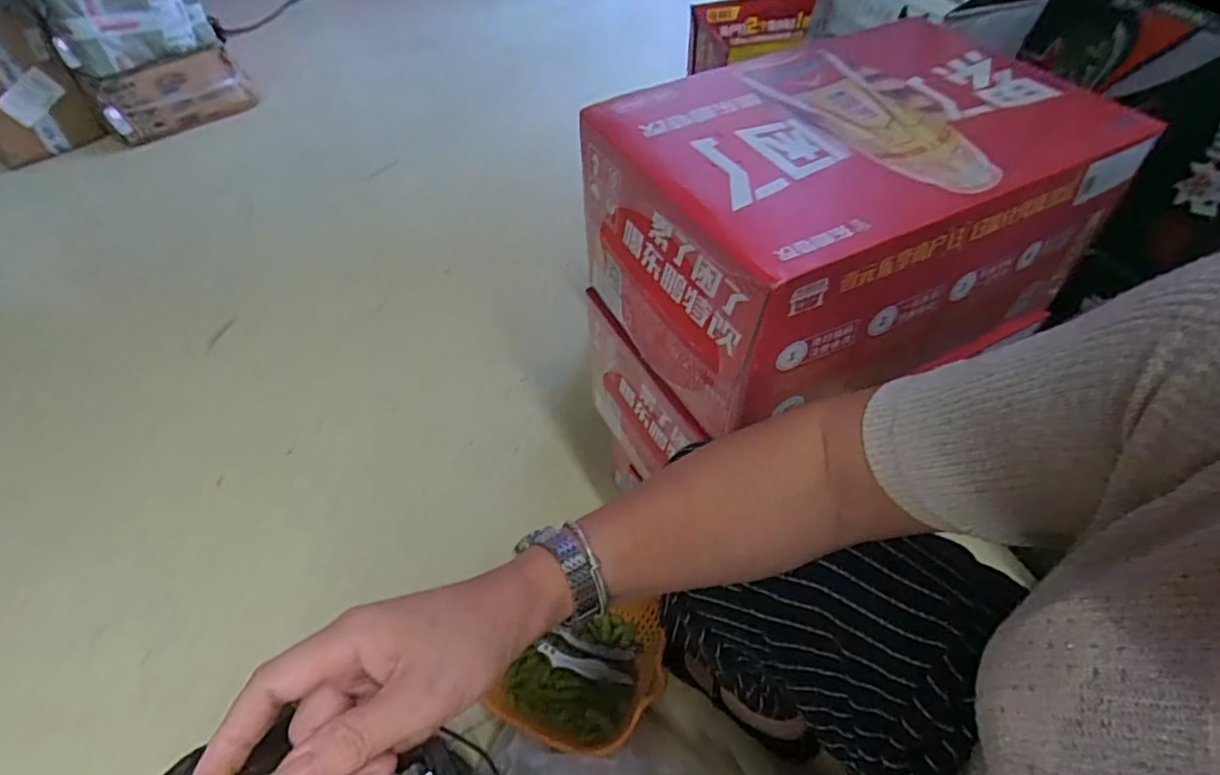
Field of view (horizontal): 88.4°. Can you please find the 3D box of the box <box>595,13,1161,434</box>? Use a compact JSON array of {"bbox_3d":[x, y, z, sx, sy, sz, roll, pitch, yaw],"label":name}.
[{"bbox_3d":[0.213,-0.168,0.574,0.411,0.176,0.275,-21,52,-16],"label":"box"}]

